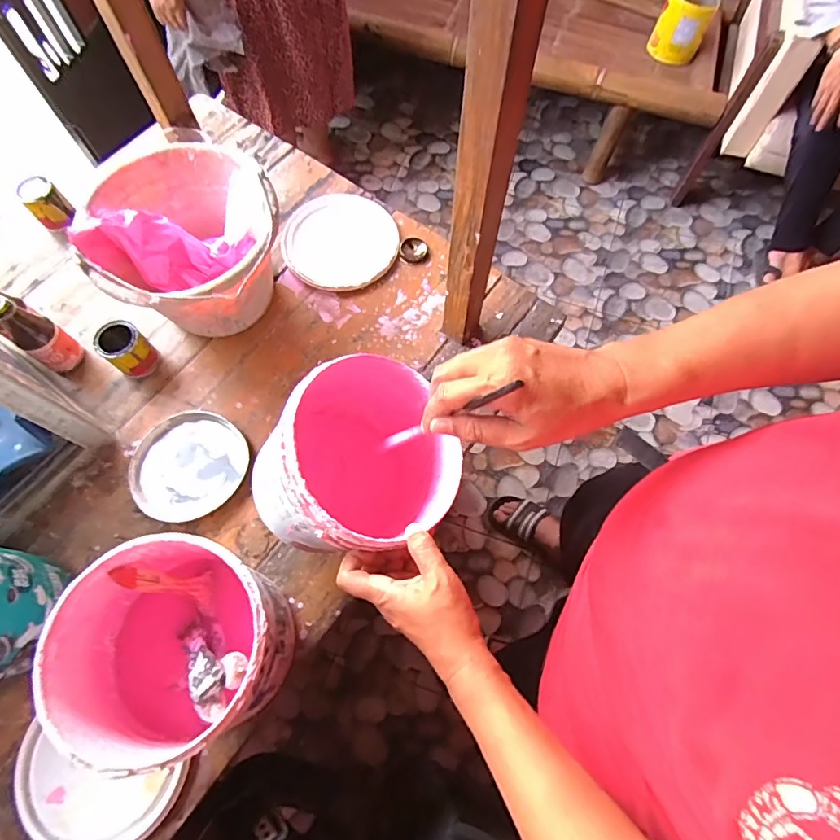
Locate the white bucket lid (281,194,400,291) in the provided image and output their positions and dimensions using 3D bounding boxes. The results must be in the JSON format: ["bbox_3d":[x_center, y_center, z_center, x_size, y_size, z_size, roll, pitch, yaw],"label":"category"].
[{"bbox_3d":[-0.128,-0.285,0.792,0.178,0.009,0.173,0,69,-1],"label":"white bucket lid"}]

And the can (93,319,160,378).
[{"bbox_3d":[-0.407,-0.098,0.694,0.064,0.061,0.056,41,74,13],"label":"can"}]

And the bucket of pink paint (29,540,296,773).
[{"bbox_3d":[-0.229,0.220,0.499,0.179,0.190,0.174,0,69,-1],"label":"bucket of pink paint"}]

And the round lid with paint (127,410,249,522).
[{"bbox_3d":[-0.310,0.059,0.665,0.149,0.016,0.146,0,69,-1],"label":"round lid with paint"}]

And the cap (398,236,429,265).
[{"bbox_3d":[-0.010,-0.270,0.785,0.045,0.010,0.052,-1,69,-1],"label":"cap"}]

